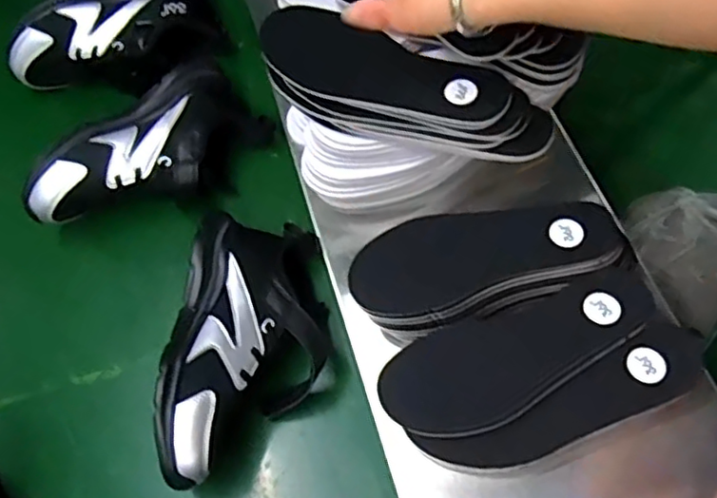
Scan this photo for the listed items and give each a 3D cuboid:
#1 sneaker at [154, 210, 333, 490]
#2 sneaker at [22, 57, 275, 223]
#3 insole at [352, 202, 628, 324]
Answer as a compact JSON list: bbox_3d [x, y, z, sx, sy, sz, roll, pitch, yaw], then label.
[{"bbox_3d":[-0.077,0.076,0.489,0.108,0.095,0.214,0,61,5],"label":"sneaker"},{"bbox_3d":[-0.186,-0.079,0.581,0.217,0.086,0.096,-40,65,-16],"label":"sneaker"},{"bbox_3d":[0.091,0.002,0.466,0.191,0.023,0.068,-15,61,-3],"label":"insole"}]

